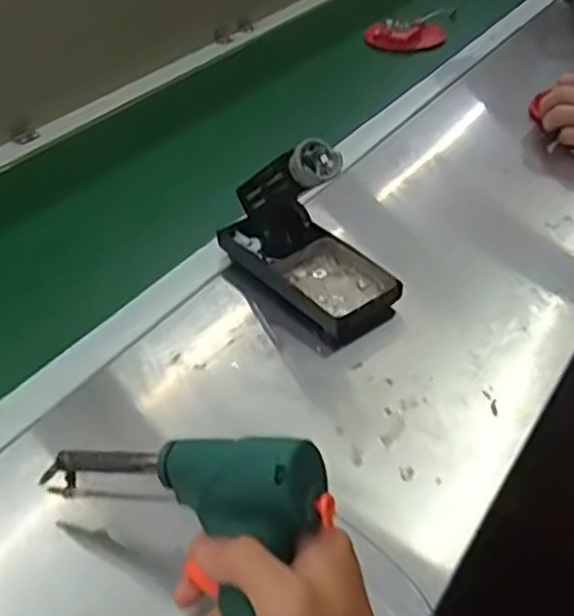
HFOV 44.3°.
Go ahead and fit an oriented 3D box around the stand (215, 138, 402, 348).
[{"bbox_3d":[0.015,-0.072,0.588,0.084,0.122,0.168,-28,47,-27],"label":"stand"}]

